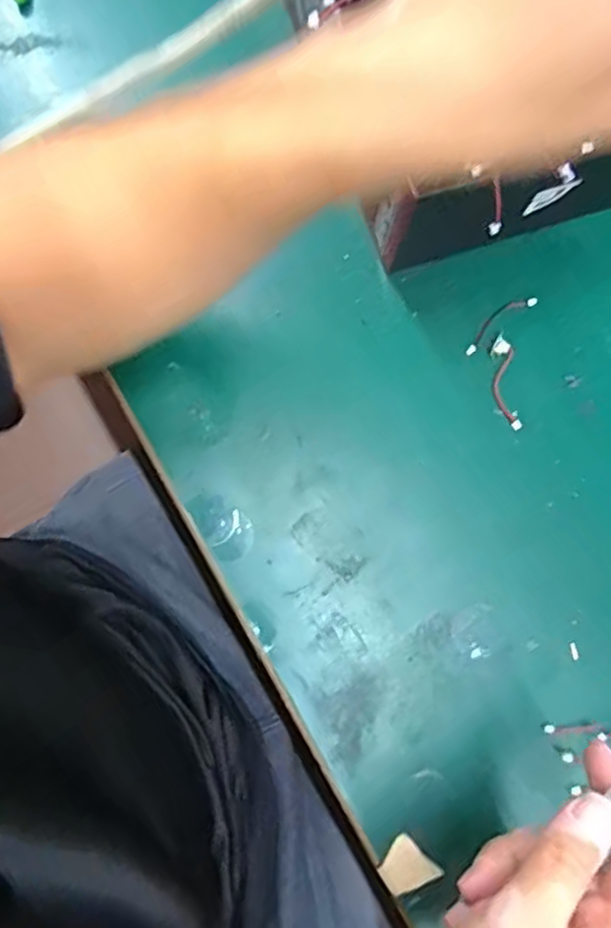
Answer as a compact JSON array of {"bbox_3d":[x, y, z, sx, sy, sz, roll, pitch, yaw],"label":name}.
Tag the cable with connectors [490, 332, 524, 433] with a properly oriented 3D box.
[{"bbox_3d":[0.119,-0.049,0.410,0.014,0.005,0.057,-4,81,-4],"label":"cable with connectors"}]

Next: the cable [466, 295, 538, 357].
[{"bbox_3d":[0.118,-0.087,0.417,0.056,0.004,0.011,-38,85,-8],"label":"cable"}]

